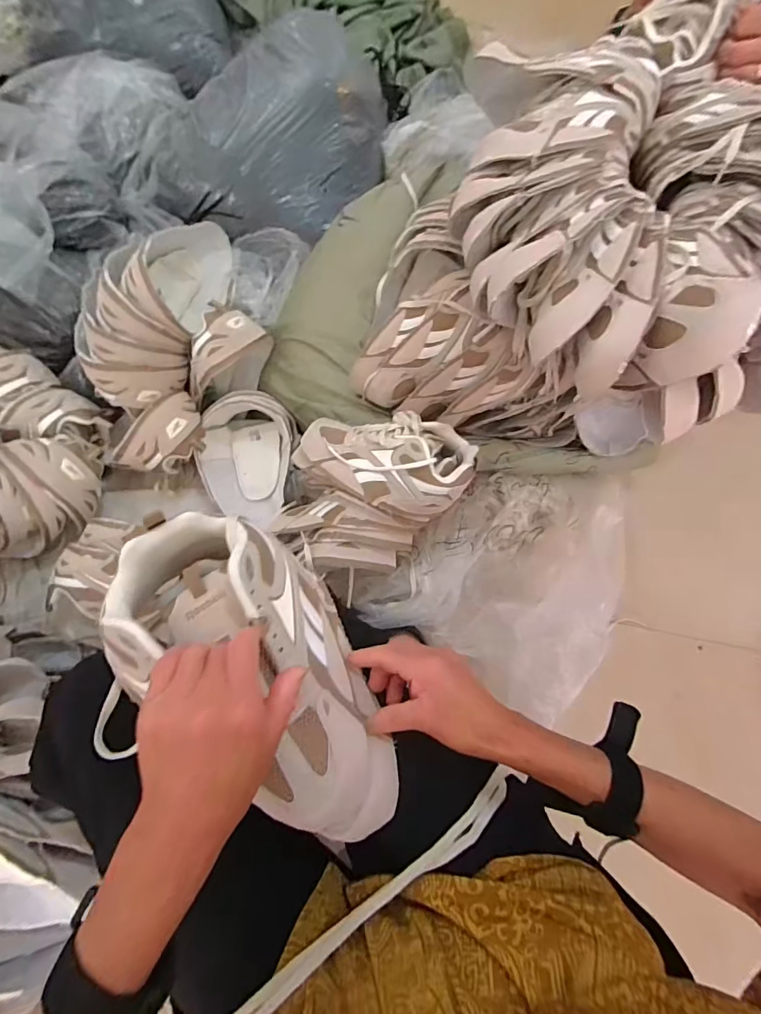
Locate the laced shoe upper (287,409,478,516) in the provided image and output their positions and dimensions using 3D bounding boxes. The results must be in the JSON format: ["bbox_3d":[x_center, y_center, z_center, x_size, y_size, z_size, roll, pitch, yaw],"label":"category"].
[{"bbox_3d":[0.000,-0.067,0.624,0.241,0.083,0.129,14,73,5],"label":"laced shoe upper"}]

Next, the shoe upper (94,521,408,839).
[{"bbox_3d":[-0.093,0.132,0.353,0.139,0.093,0.268,-40,89,-11],"label":"shoe upper"}]

